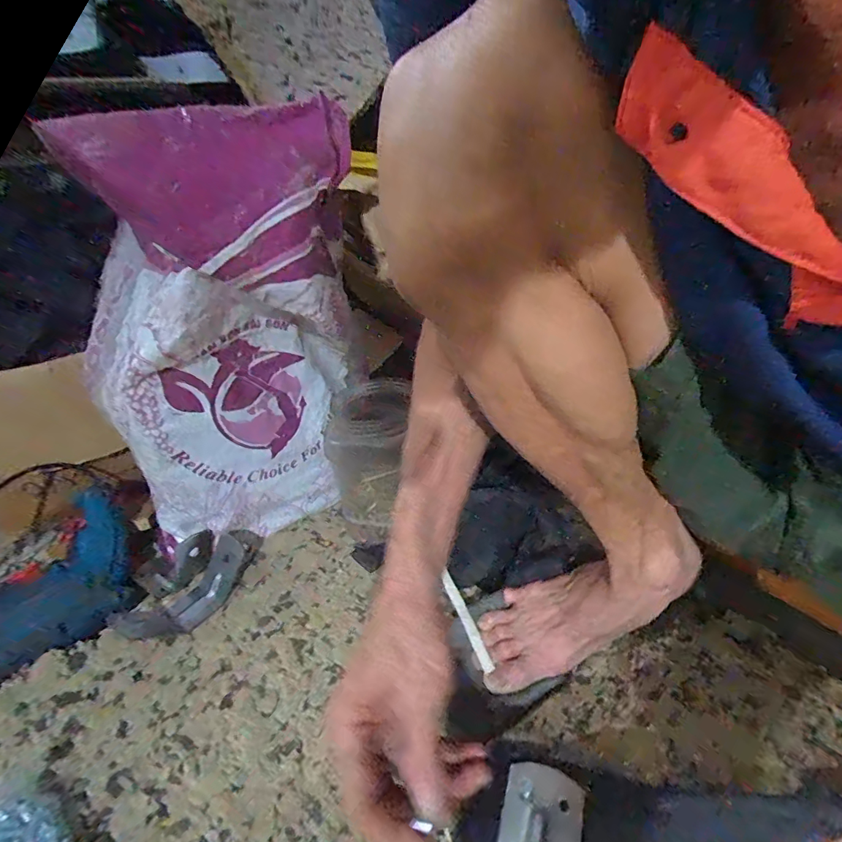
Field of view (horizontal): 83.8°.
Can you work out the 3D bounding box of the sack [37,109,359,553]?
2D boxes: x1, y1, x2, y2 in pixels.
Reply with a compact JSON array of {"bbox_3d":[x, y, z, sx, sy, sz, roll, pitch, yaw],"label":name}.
[{"bbox_3d":[-0.224,-0.062,0.543,0.237,0.452,0.251,-30,39,-34],"label":"sack"}]

